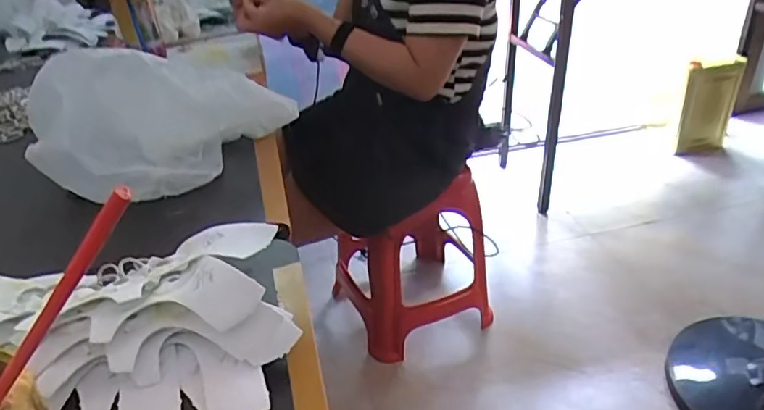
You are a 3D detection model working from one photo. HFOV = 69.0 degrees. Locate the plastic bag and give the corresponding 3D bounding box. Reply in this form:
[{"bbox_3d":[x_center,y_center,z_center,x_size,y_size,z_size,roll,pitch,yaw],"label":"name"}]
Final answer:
[{"bbox_3d":[-0.239,-0.108,0.611,0.271,0.147,0.149,-27,39,-31],"label":"plastic bag"}]

